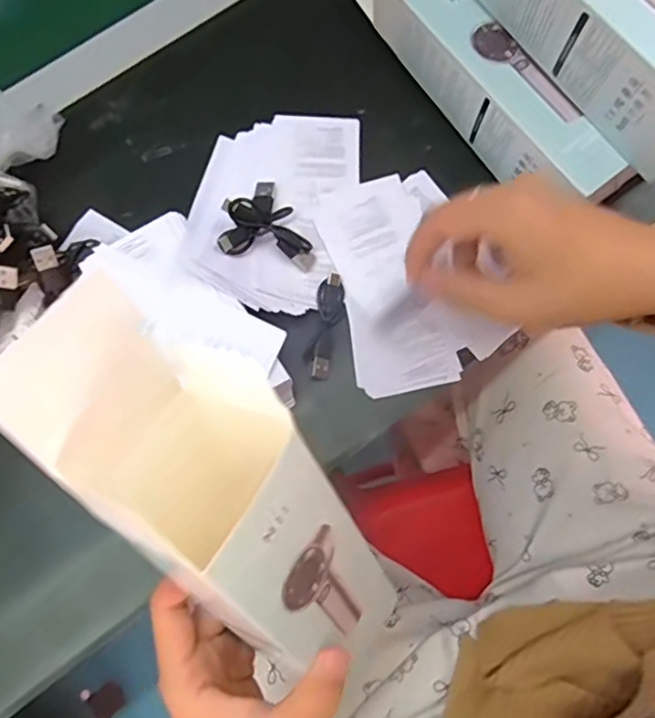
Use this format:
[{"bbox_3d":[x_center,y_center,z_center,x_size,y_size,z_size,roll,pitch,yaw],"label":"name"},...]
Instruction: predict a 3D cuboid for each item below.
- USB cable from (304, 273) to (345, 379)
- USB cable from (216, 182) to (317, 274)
[{"bbox_3d":[-0.001,-0.021,0.356,0.016,0.008,0.064,11,76,5],"label":"USB cable"},{"bbox_3d":[-0.035,-0.085,0.357,0.060,0.011,0.053,11,71,-24],"label":"USB cable"}]

